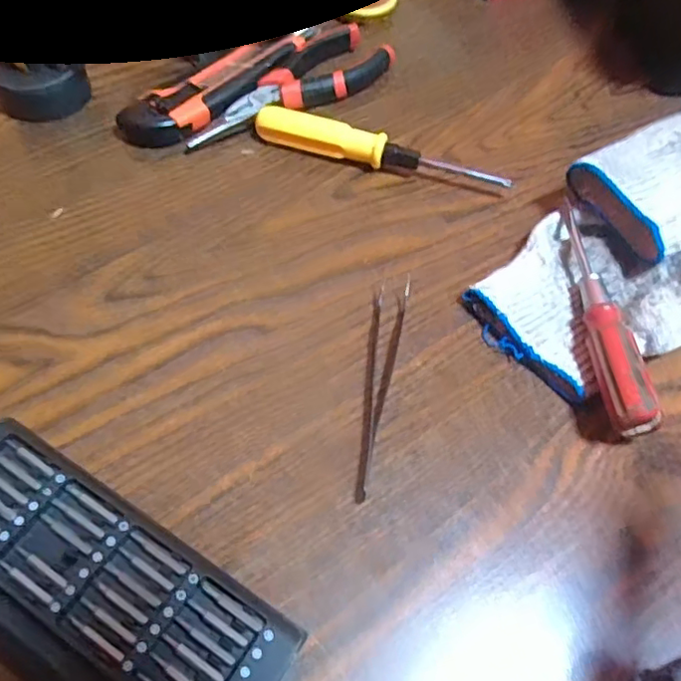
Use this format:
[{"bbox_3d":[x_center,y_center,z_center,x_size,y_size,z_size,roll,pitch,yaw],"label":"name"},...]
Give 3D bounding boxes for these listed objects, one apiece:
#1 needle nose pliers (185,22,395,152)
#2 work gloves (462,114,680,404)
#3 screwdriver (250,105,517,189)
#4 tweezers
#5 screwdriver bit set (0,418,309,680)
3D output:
[{"bbox_3d":[-0.031,-0.164,0.393,0.047,0.016,0.158,40,64,18],"label":"needle nose pliers"},{"bbox_3d":[0.185,-0.063,0.322,0.245,0.054,0.122,-19,63,-15],"label":"work gloves"},{"bbox_3d":[0.023,-0.112,0.361,0.153,0.019,0.018,18,60,6],"label":"screwdriver"},{"bbox_3d":[0.016,0.018,0.288,0.016,0.007,0.115,13,59,3],"label":"tweezers"},{"bbox_3d":[-0.096,0.098,0.225,0.155,0.018,0.068,30,62,13],"label":"screwdriver bit set"}]

